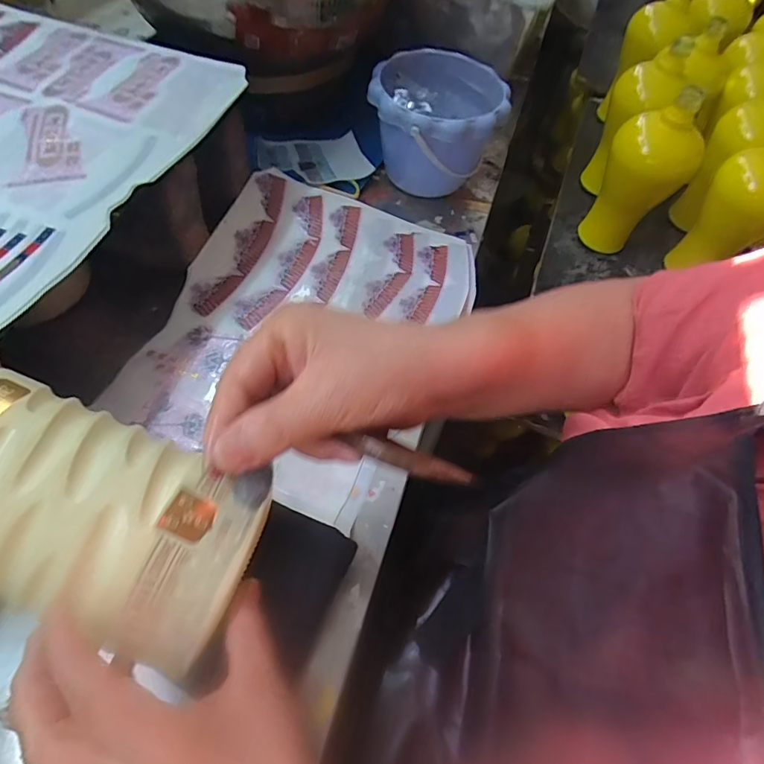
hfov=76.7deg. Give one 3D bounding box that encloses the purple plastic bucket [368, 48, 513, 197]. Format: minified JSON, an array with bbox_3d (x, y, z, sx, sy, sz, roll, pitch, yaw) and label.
[{"bbox_3d":[0.062,-0.297,0.576,0.144,0.114,0.147,4,58,-7],"label":"purple plastic bucket"}]

